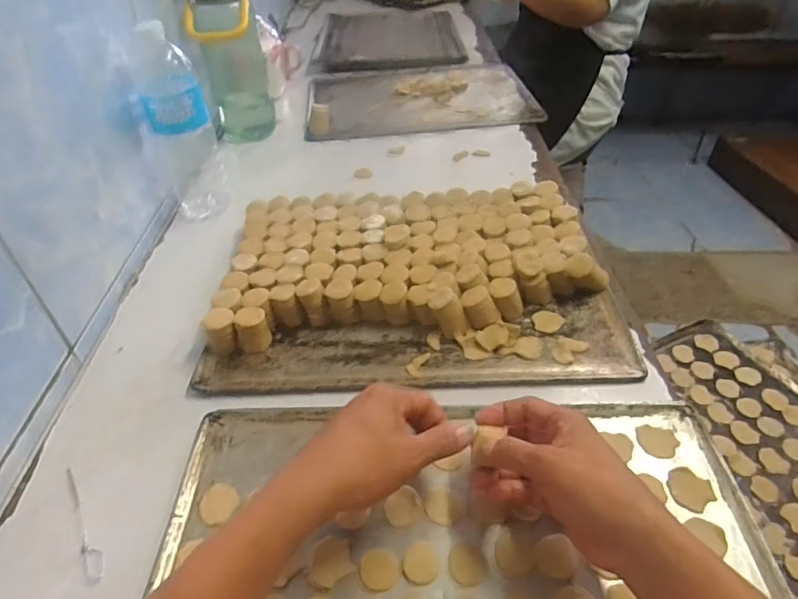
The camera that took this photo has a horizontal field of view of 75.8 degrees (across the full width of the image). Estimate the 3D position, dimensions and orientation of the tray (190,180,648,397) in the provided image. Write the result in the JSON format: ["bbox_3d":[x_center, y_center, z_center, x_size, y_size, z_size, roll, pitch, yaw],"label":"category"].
[{"bbox_3d":[0.018,-0.027,0.606,0.437,0.065,0.308,0,42,0],"label":"tray"}]

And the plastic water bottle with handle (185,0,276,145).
[{"bbox_3d":[-0.292,-0.430,0.898,0.118,0.296,0.114,-10,43,-11],"label":"plastic water bottle with handle"}]

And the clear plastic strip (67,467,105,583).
[{"bbox_3d":[-0.257,0.180,0.420,0.014,0.004,0.111,-23,47,-24],"label":"clear plastic strip"}]

